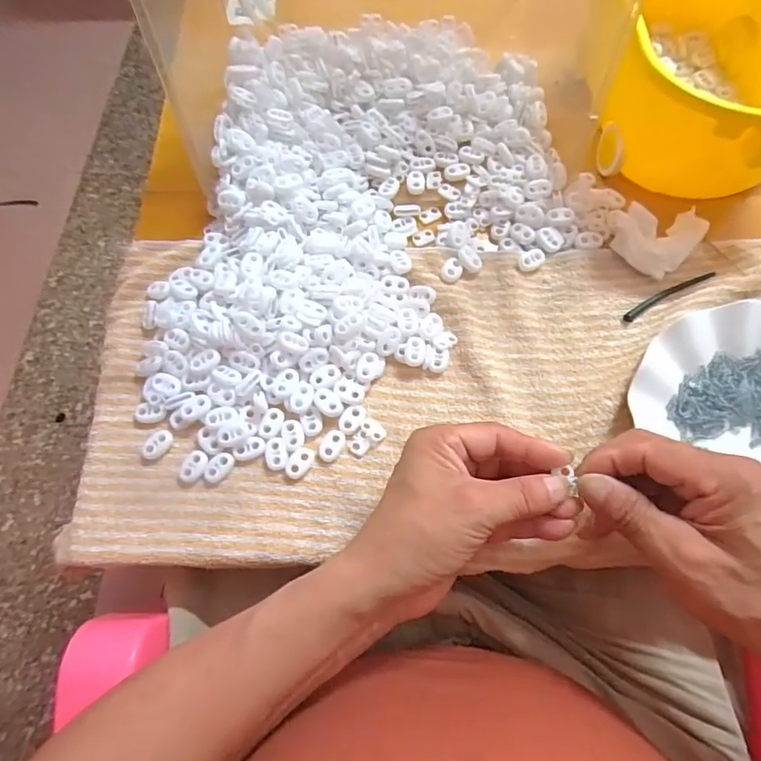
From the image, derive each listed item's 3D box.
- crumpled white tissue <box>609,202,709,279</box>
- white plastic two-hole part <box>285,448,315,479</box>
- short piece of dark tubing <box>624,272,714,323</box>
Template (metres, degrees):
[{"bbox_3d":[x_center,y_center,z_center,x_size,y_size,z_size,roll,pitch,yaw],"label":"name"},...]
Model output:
[{"bbox_3d":[0.222,-0.111,0.396,0.070,0.020,0.060,3,72,0],"label":"crumpled white tissue"},{"bbox_3d":[-0.056,0.056,0.342,0.015,0.004,0.022,32,74,9],"label":"white plastic two-hole part"},{"bbox_3d":[0.225,-0.068,0.392,0.085,0.004,0.009,-27,72,-10],"label":"short piece of dark tubing"}]

